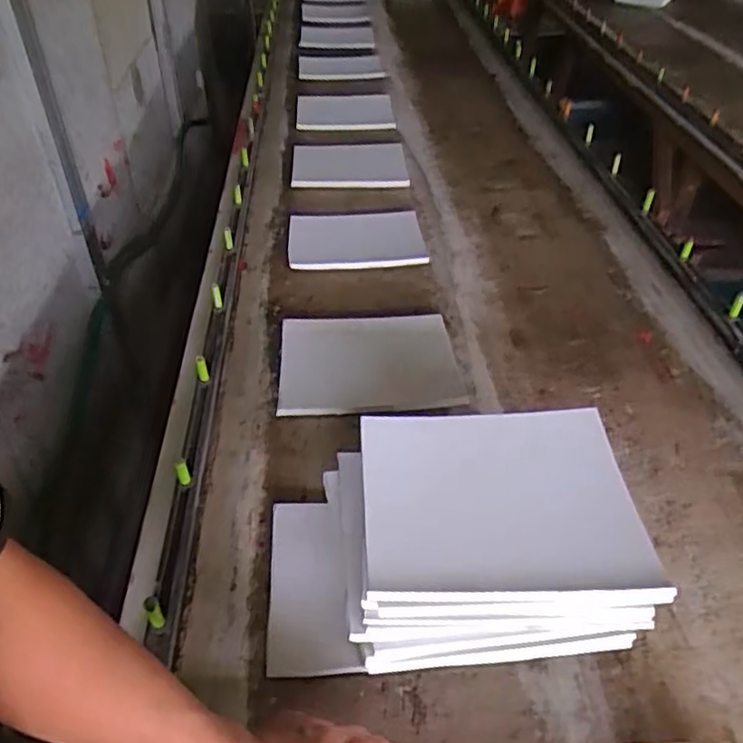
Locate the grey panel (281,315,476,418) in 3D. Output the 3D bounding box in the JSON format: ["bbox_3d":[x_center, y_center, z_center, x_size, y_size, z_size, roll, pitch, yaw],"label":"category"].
[{"bbox_3d":[-0.005,-0.015,1.016,0.273,0.017,0.212,-4,45,-3],"label":"grey panel"}]

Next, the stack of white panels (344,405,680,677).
[{"bbox_3d":[0.125,0.178,0.706,0.277,0.150,0.232,-3,43,-3],"label":"stack of white panels"}]

